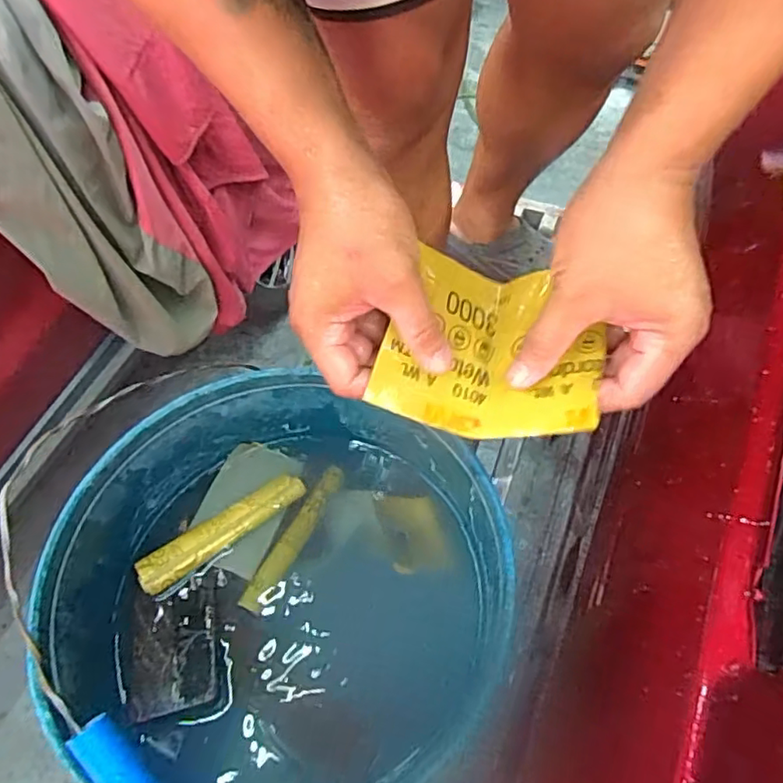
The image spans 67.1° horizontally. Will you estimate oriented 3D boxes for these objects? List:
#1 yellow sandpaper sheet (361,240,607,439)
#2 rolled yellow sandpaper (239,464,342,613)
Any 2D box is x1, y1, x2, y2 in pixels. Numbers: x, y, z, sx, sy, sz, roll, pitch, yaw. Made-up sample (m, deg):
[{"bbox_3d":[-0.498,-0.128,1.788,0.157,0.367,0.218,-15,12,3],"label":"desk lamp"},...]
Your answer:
[{"bbox_3d":[0.061,-0.029,0.366,0.124,0.035,0.114,9,58,11],"label":"yellow sandpaper sheet"},{"bbox_3d":[-0.081,0.120,0.499,0.018,0.013,0.135,22,61,18],"label":"rolled yellow sandpaper"}]

